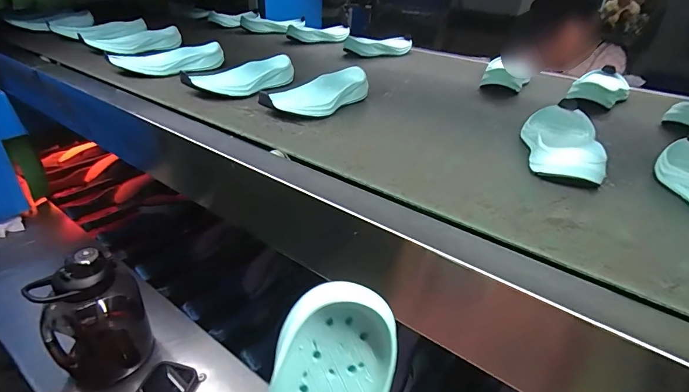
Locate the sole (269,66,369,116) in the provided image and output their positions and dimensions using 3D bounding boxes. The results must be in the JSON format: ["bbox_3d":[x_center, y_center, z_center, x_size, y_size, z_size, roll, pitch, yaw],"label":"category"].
[{"bbox_3d":[-0.038,-0.159,0.585,0.085,0.040,0.168,24,38,31],"label":"sole"}]

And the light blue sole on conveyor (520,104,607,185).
[{"bbox_3d":[0.271,-0.075,0.478,0.083,0.044,0.207,17,34,21],"label":"light blue sole on conveyor"}]

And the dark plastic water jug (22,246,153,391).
[{"bbox_3d":[-0.398,0.190,0.605,0.133,0.219,0.102,-21,39,-34],"label":"dark plastic water jug"}]

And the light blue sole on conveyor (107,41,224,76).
[{"bbox_3d":[-0.340,-0.262,0.723,0.204,0.043,0.078,-4,32,-11],"label":"light blue sole on conveyor"}]

